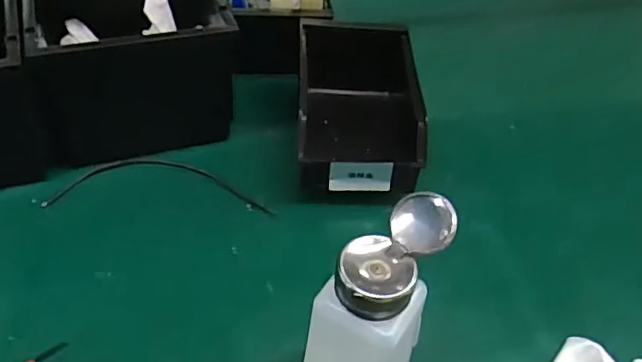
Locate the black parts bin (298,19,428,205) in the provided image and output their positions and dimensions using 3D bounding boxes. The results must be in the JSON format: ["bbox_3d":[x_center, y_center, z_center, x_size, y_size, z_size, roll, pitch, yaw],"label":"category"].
[{"bbox_3d":[0.030,-0.064,0.519,0.100,0.073,0.183,2,45,-5],"label":"black parts bin"}]

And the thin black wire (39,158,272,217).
[{"bbox_3d":[-0.130,0.001,0.485,0.178,0.004,0.062,2,45,-5],"label":"thin black wire"}]

